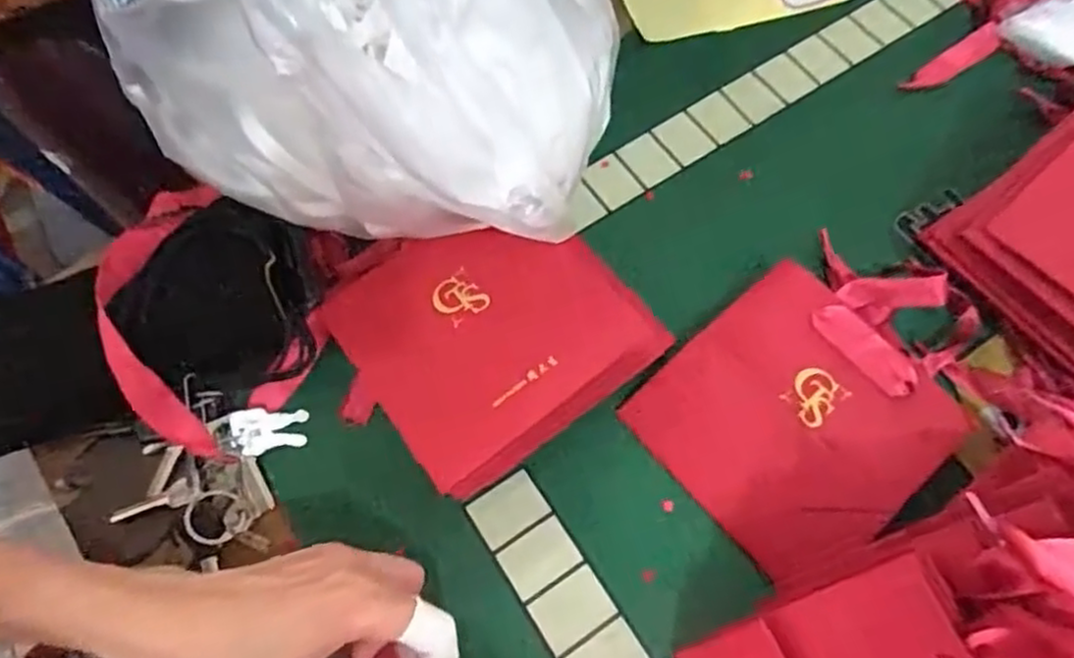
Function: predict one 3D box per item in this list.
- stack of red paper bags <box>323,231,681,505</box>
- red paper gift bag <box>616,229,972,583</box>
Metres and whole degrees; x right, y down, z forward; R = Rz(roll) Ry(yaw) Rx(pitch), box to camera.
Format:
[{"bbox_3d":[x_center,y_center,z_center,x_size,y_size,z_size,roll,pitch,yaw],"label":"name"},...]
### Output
[{"bbox_3d":[-0.036,0.002,0.415,0.166,0.047,0.153,-34,69,-12],"label":"stack of red paper bags"},{"bbox_3d":[0.158,0.039,0.401,0.175,0.030,0.140,-38,70,-13],"label":"red paper gift bag"}]

